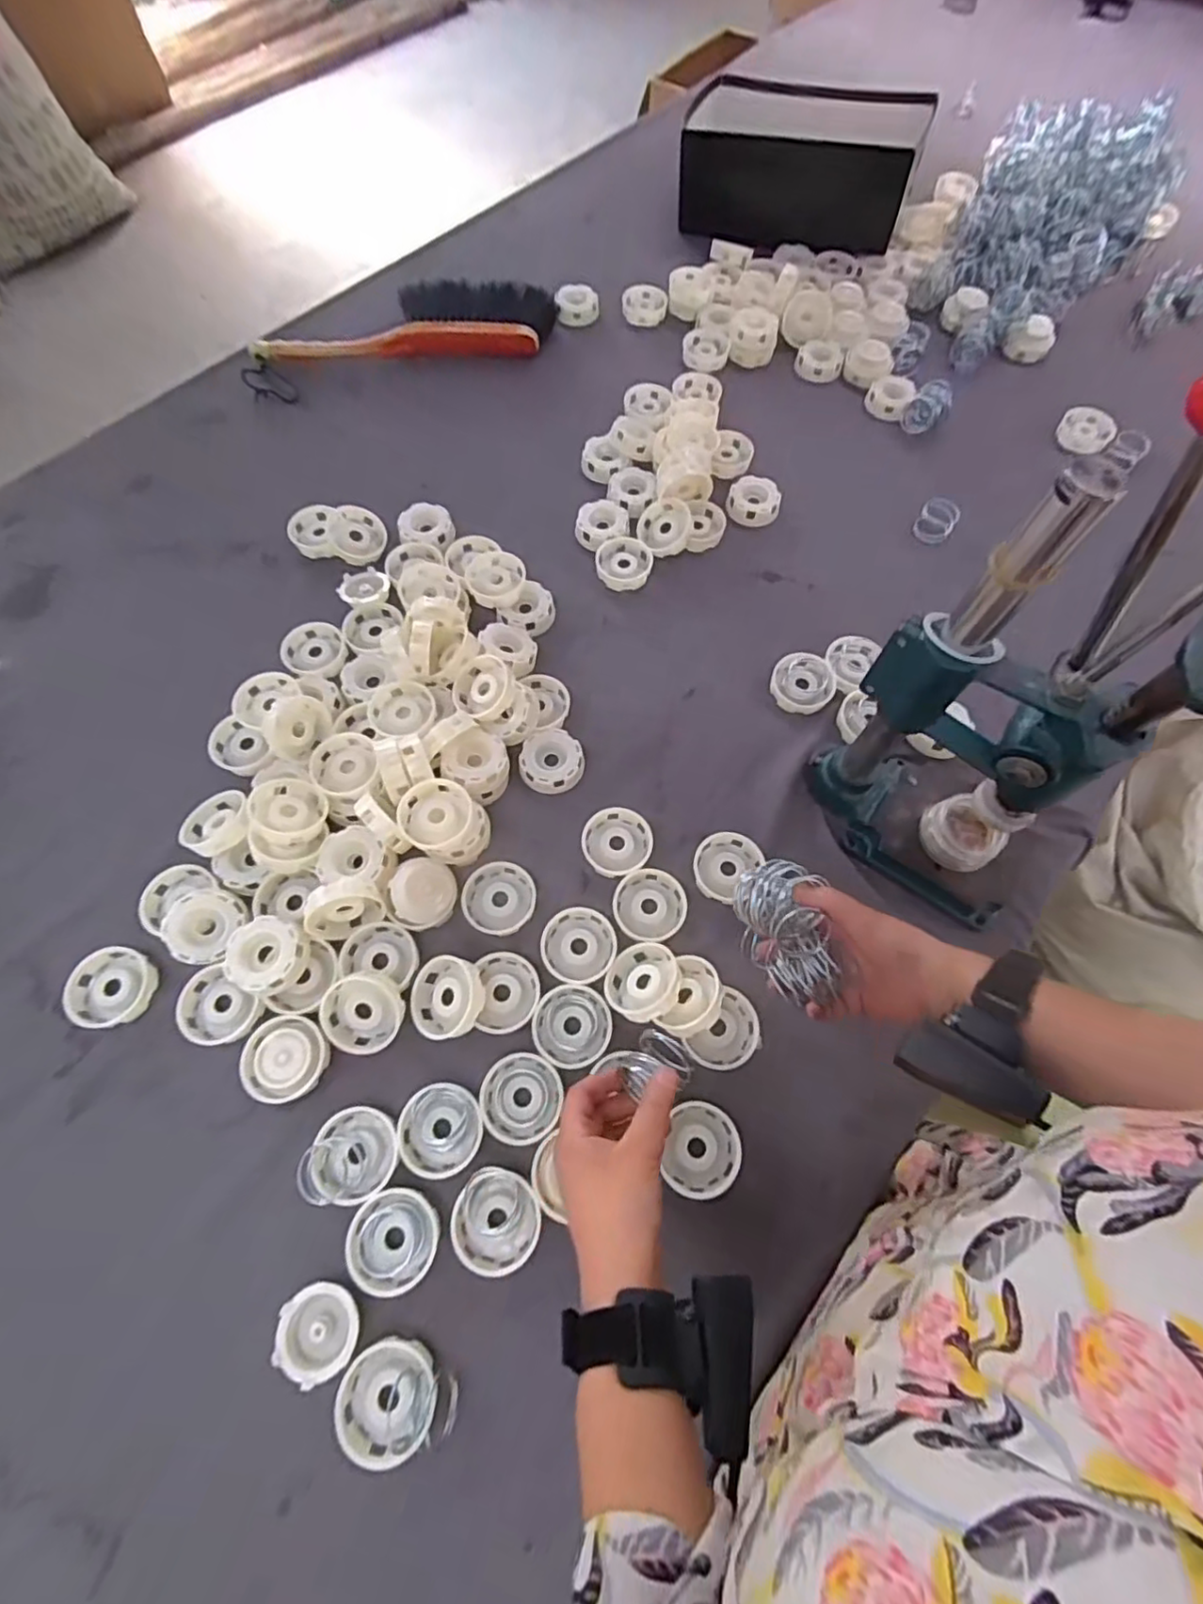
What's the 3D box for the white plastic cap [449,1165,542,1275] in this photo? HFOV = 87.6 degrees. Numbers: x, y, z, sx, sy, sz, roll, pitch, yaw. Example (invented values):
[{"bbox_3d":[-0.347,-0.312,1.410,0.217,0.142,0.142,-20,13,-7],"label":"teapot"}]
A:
[{"bbox_3d":[-0.083,0.330,0.493,0.067,0.021,0.066,-1,68,3],"label":"white plastic cap"}]

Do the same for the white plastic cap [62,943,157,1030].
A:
[{"bbox_3d":[-0.446,0.170,0.574,0.076,0.022,0.069,15,69,4],"label":"white plastic cap"}]

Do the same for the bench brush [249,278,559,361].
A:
[{"bbox_3d":[-0.278,-0.684,0.903,0.424,0.054,0.113,-3,69,-3],"label":"bench brush"}]

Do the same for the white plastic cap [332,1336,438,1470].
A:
[{"bbox_3d":[-0.159,0.438,0.455,0.075,0.018,0.067,-40,72,-12],"label":"white plastic cap"}]

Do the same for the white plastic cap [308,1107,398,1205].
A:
[{"bbox_3d":[-0.198,0.283,0.504,0.064,0.024,0.064,-1,68,3],"label":"white plastic cap"}]

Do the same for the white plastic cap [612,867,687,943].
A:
[{"bbox_3d":[0.045,0.097,0.587,0.065,0.016,0.067,-1,68,3],"label":"white plastic cap"}]

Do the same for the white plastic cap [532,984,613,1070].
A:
[{"bbox_3d":[-0.025,0.195,0.547,0.066,0.019,0.065,-1,68,3],"label":"white plastic cap"}]

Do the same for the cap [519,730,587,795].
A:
[{"bbox_3d":[-0.051,-0.042,0.640,0.065,0.015,0.063,-1,68,3],"label":"cap"}]

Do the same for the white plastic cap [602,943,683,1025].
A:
[{"bbox_3d":[0.037,0.156,0.547,0.068,0.022,0.065,-20,32,13],"label":"white plastic cap"}]

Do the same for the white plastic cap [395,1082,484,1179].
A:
[{"bbox_3d":[-0.134,0.269,0.515,0.070,0.019,0.067,-1,68,3],"label":"white plastic cap"}]

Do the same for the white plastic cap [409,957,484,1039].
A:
[{"bbox_3d":[-0.134,0.170,0.545,0.066,0.019,0.066,-8,70,21],"label":"white plastic cap"}]

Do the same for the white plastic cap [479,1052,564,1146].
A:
[{"bbox_3d":[-0.068,0.247,0.526,0.067,0.014,0.066,-1,68,3],"label":"white plastic cap"}]

